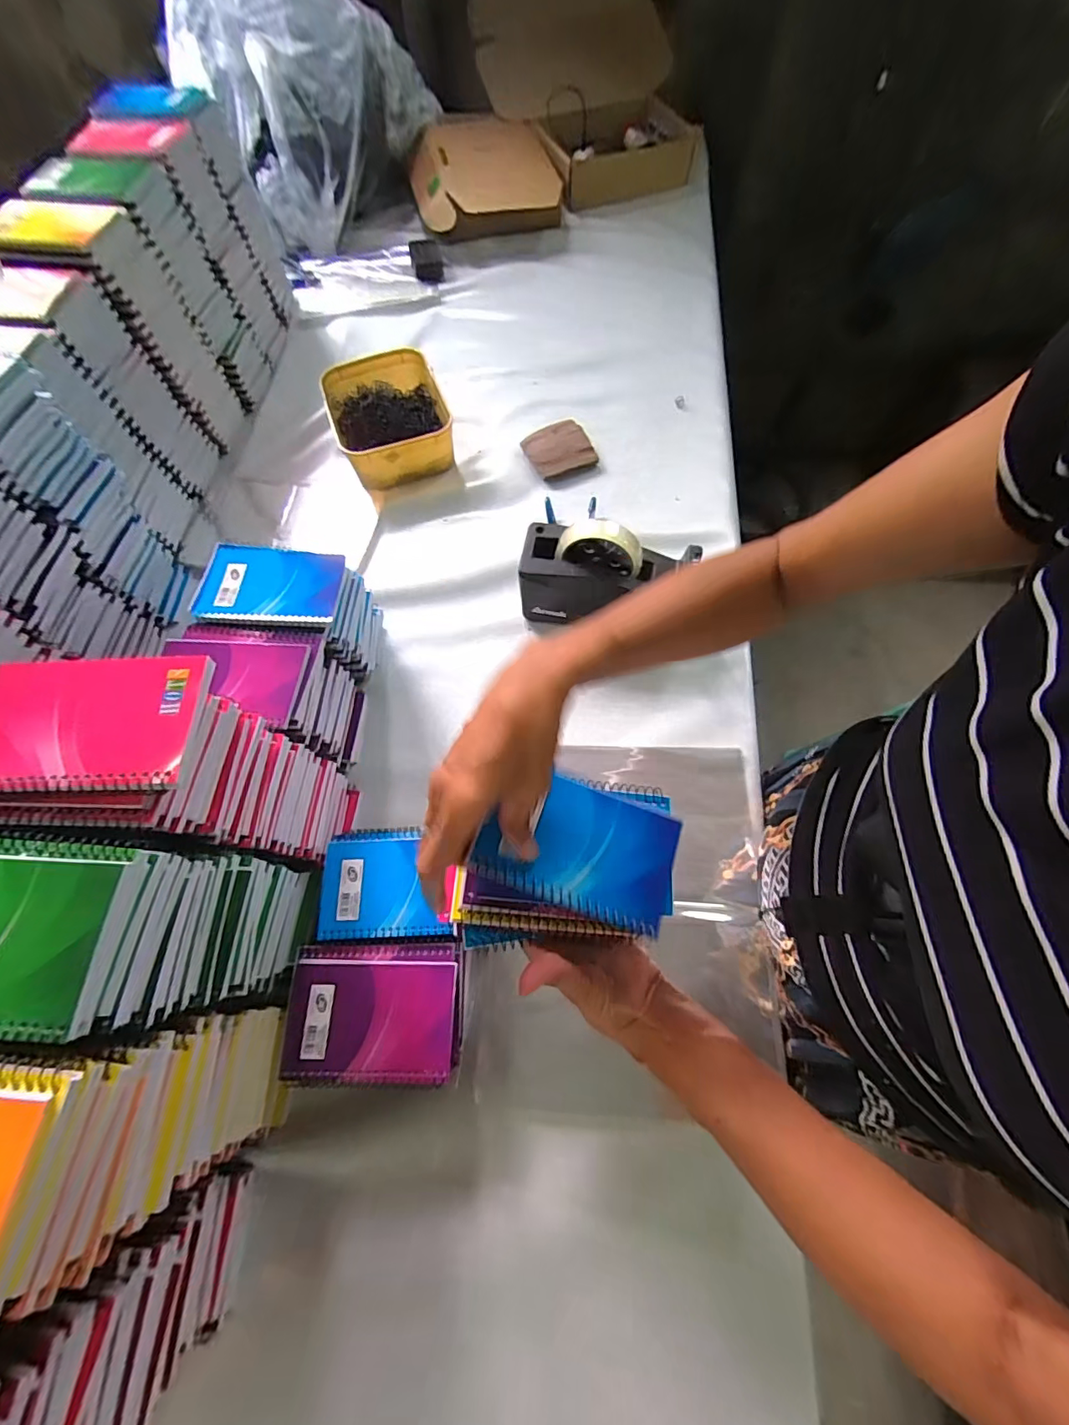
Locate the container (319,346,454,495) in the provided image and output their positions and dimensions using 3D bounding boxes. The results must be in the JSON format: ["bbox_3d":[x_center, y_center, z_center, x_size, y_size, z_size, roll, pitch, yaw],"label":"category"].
[{"bbox_3d":[-0.212,-0.430,0.729,0.161,0.065,0.202,-17,65,-2],"label":"container"}]

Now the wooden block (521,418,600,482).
[{"bbox_3d":[0.038,-0.384,0.721,0.101,0.016,0.091,-27,70,-10],"label":"wooden block"}]

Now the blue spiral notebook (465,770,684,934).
[{"bbox_3d":[0.030,0.086,0.327,0.127,0.012,0.080,21,64,-5],"label":"blue spiral notebook"}]

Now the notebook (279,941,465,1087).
[{"bbox_3d":[-0.128,0.238,0.395,0.134,0.011,0.097,-2,64,0],"label":"notebook"}]

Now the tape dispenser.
[{"bbox_3d":[0.085,-0.157,0.569,0.195,0.125,0.072,7,67,8],"label":"tape dispenser"}]

